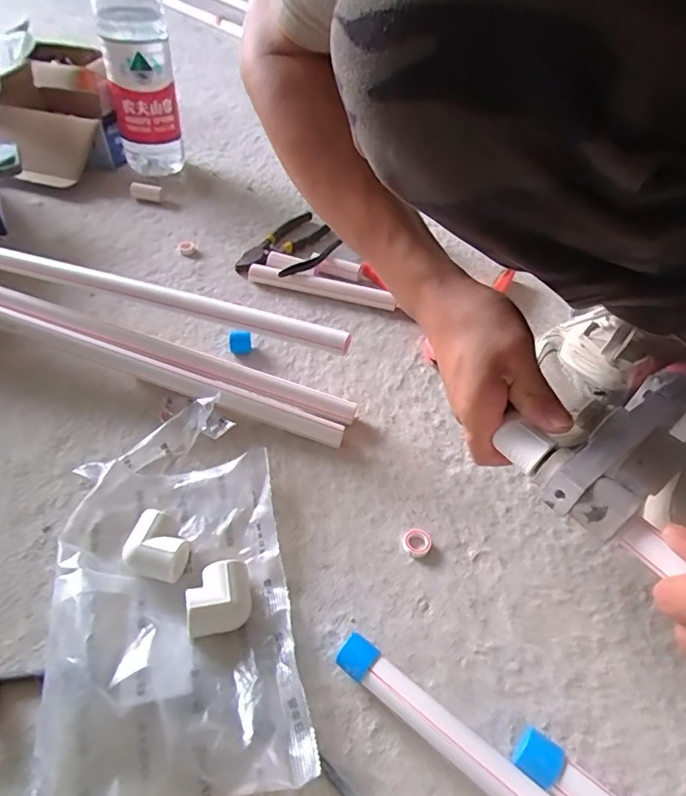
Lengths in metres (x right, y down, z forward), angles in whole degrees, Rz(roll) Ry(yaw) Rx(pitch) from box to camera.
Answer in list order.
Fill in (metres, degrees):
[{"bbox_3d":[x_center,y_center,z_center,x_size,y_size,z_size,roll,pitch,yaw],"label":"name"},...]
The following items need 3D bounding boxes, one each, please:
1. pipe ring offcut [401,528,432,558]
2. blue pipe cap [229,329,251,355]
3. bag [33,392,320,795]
[{"bbox_3d":[0.056,0.111,0.388,0.022,0.005,0.022,2,48,-2],"label":"pipe ring offcut"},{"bbox_3d":[-0.104,-0.056,0.509,0.020,0.022,0.019,2,48,-2],"label":"blue pipe cap"},{"bbox_3d":[-0.118,0.118,0.348,0.149,0.033,0.262,-8,49,-11],"label":"bag"}]

